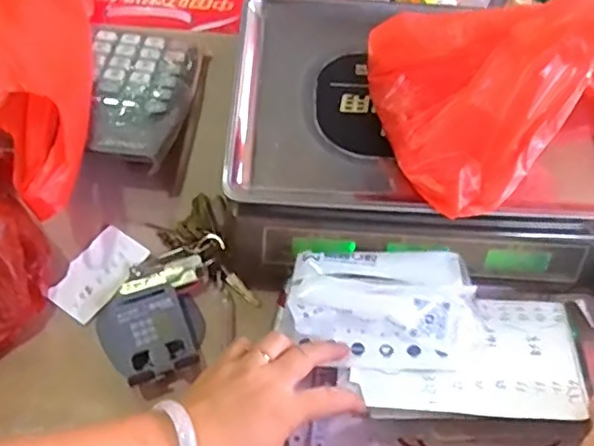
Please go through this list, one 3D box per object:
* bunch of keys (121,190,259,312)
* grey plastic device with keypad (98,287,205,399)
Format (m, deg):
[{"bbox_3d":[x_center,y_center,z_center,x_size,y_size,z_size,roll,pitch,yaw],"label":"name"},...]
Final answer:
[{"bbox_3d":[-0.094,0.020,0.570,0.112,0.026,0.102,2,58,-3],"label":"bunch of keys"},{"bbox_3d":[-0.117,0.097,0.517,0.080,0.022,0.087,-22,62,-17],"label":"grey plastic device with keypad"}]

